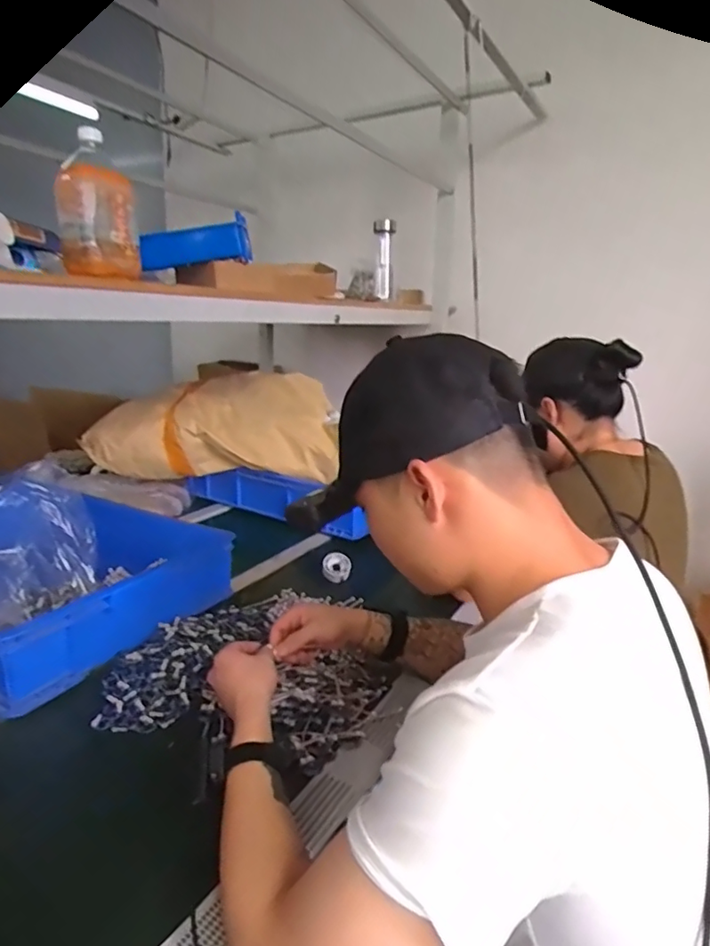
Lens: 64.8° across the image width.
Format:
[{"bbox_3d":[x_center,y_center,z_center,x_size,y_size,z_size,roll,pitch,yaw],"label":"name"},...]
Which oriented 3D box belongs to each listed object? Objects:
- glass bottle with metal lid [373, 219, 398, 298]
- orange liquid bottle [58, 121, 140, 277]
[{"bbox_3d":[0.077,-0.577,1.516,0.065,0.191,0.047,5,15,7],"label":"glass bottle with metal lid"},{"bbox_3d":[-0.360,-0.376,0.782,0.101,0.188,0.097,-4,16,-22],"label":"orange liquid bottle"}]

